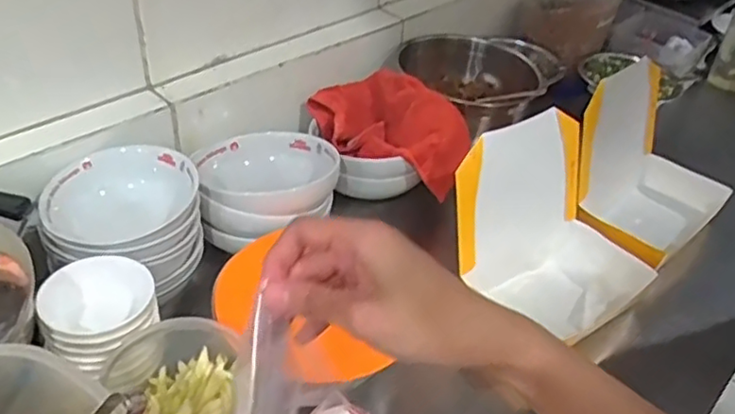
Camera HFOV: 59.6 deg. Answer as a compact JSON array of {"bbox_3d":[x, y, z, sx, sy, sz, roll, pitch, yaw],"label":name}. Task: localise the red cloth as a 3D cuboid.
[{"bbox_3d":[0.039,-0.109,0.859,0.217,0.075,0.114,35,47,30],"label":"red cloth"}]

